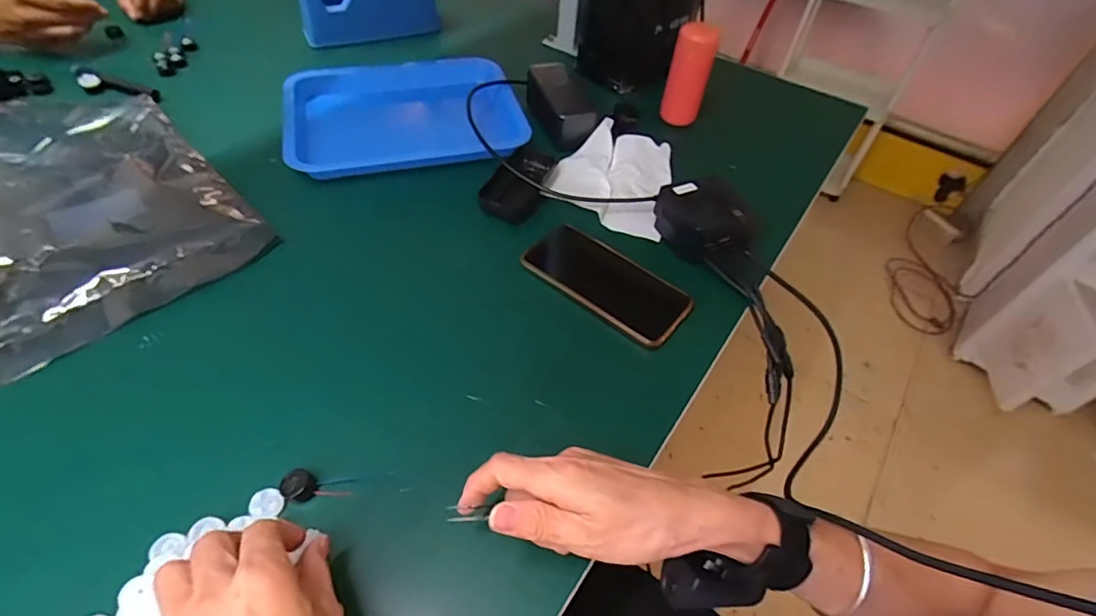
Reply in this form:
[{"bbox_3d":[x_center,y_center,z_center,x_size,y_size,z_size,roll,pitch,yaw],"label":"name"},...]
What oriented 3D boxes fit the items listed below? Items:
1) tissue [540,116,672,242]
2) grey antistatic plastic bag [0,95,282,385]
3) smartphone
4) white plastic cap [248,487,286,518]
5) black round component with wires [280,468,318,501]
[{"bbox_3d":[0.075,-0.162,0.625,0.135,0.032,0.155,15,50,6],"label":"tissue"},{"bbox_3d":[-0.474,-0.120,0.531,0.238,0.043,0.379,-35,62,-30],"label":"grey antistatic plastic bag"},{"bbox_3d":[0.058,-0.027,0.520,0.163,0.010,0.078,34,55,21],"label":"smartphone"},{"bbox_3d":[-0.194,0.133,0.367,0.024,0.004,0.020,-7,51,-12],"label":"white plastic cap"},{"bbox_3d":[-0.175,0.124,0.373,0.021,0.010,0.020,3,50,-4],"label":"black round component with wires"}]

